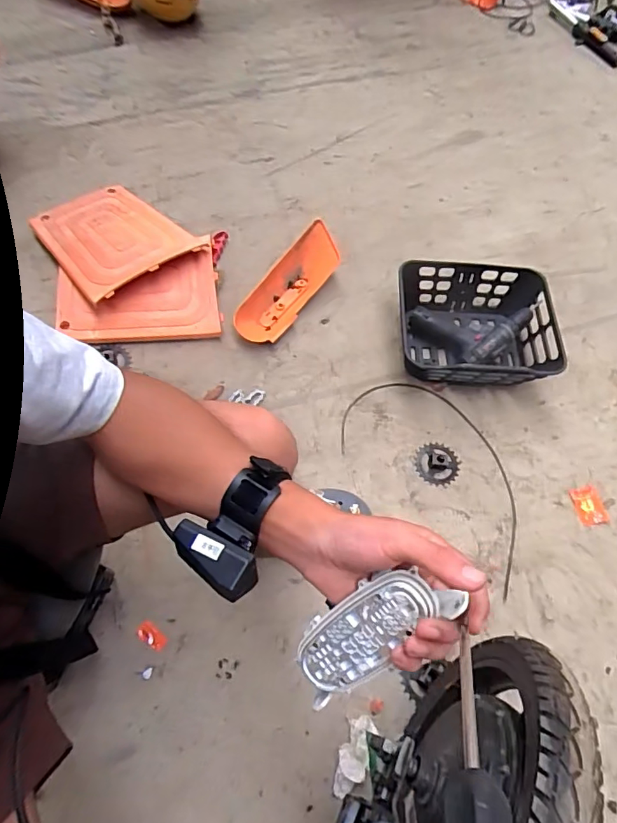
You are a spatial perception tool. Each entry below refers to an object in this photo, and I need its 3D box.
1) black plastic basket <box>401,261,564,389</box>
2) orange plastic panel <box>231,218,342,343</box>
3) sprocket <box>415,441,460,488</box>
[{"bbox_3d":[0.351,-0.168,1.032,0.313,0.118,0.268,1,64,-2],"label":"black plastic basket"},{"bbox_3d":[-0.045,-0.276,1.077,0.116,0.066,0.324,32,67,12],"label":"orange plastic panel"},{"bbox_3d":[0.250,0.101,0.945,0.083,0.012,0.086,1,64,-2],"label":"sprocket"}]

